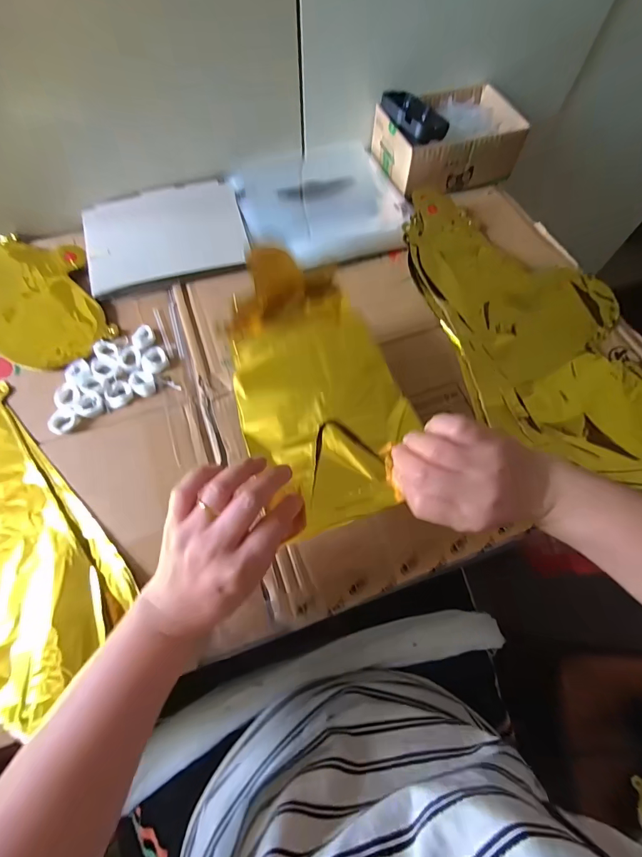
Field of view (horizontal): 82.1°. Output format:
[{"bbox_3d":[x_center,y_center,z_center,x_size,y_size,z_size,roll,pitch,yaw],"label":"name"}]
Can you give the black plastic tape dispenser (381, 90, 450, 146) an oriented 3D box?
[{"bbox_3d":[0.125,-0.427,0.504,0.059,0.026,0.109,-21,67,-10],"label":"black plastic tape dispenser"}]

